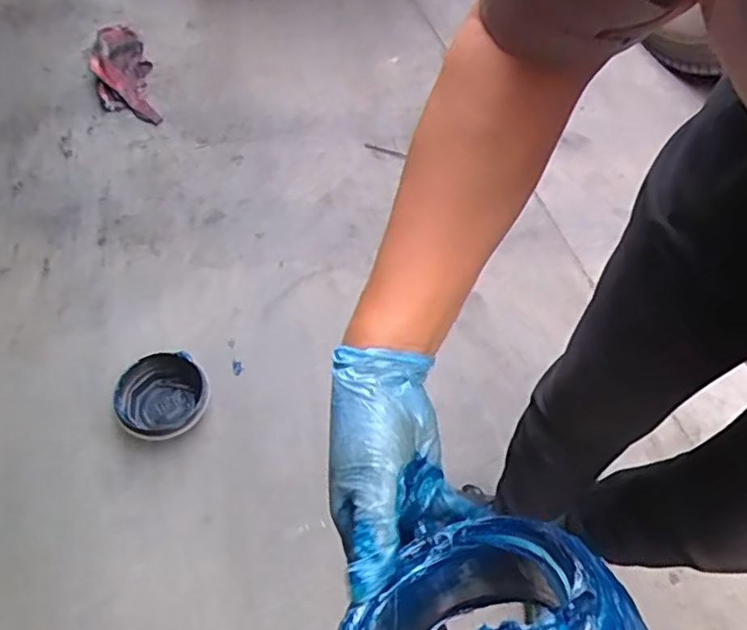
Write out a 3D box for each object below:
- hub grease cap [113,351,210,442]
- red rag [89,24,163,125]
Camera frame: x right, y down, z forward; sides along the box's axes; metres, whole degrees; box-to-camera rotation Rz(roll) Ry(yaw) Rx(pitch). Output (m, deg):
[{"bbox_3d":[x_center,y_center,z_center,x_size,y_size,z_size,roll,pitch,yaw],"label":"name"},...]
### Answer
[{"bbox_3d":[-0.390,0.159,1.133,0.161,0.068,0.173,2,57,-3],"label":"hub grease cap"},{"bbox_3d":[-0.661,-0.634,1.601,0.153,0.102,0.299,-17,60,-15],"label":"red rag"}]

